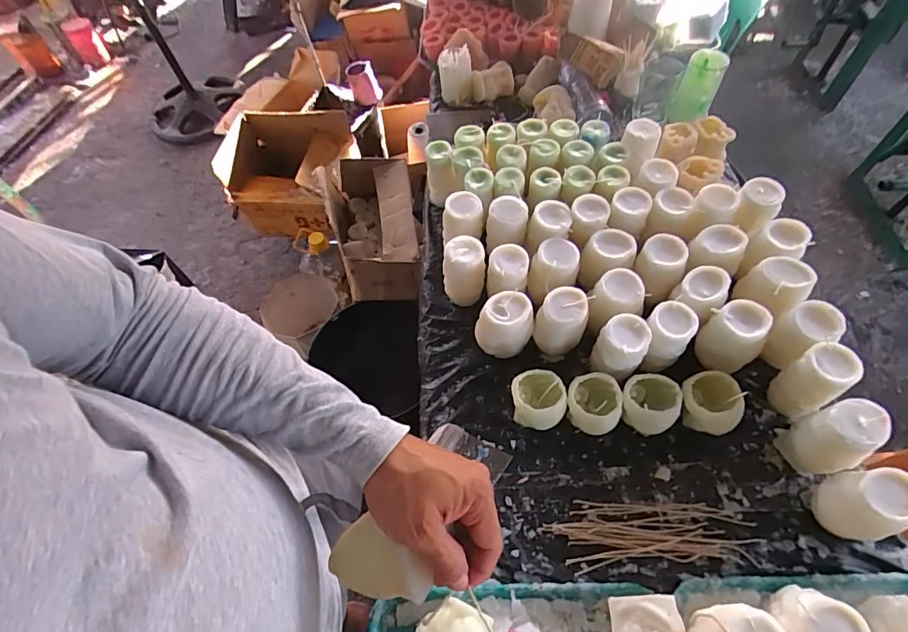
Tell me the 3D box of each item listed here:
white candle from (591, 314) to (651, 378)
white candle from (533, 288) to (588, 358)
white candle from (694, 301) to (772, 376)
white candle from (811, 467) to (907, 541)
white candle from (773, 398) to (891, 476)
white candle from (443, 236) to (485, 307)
[{"bbox_3d":[0.228,0.044,0.653,0.071,0.078,0.063,-24,60,-10],"label":"white candle"},{"bbox_3d":[0.156,0.012,0.684,0.065,0.093,0.067,-2,59,3],"label":"white candle"},{"bbox_3d":[0.381,0.030,0.644,0.070,0.086,0.071,-2,59,3],"label":"white candle"},{"bbox_3d":[0.465,0.211,0.535,0.066,0.095,0.074,-17,60,-6],"label":"white candle"},{"bbox_3d":[0.455,0.153,0.572,0.060,0.128,0.066,-2,59,3],"label":"white candle"},{"bbox_3d":[0.016,-0.068,0.738,0.065,0.112,0.060,-1,59,4],"label":"white candle"}]

